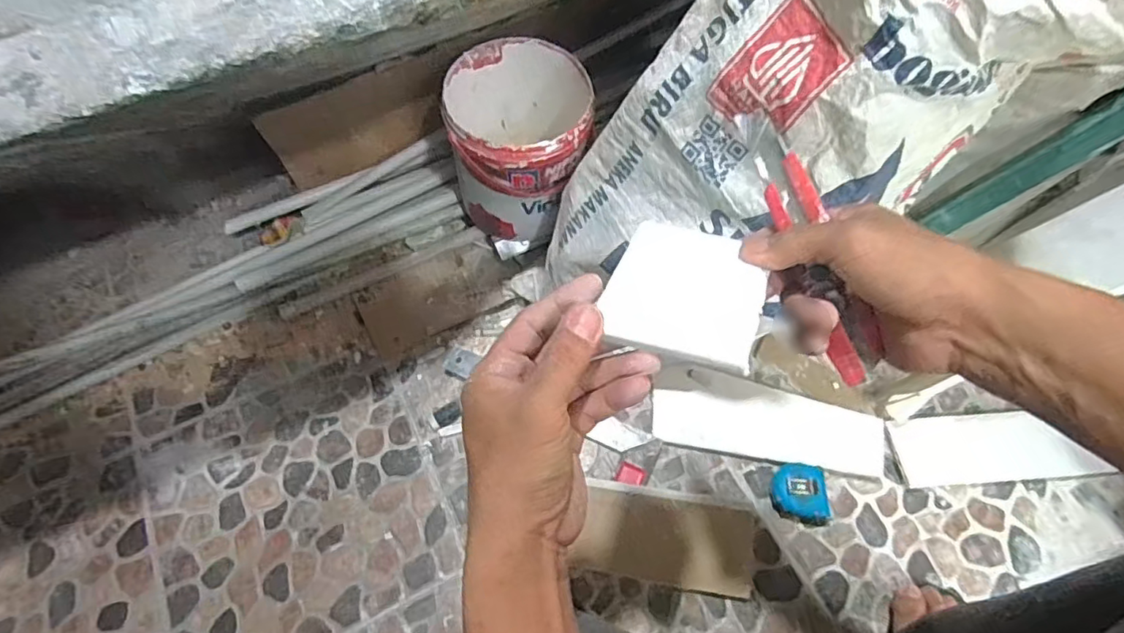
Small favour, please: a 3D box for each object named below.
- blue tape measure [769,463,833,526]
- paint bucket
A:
[{"bbox_3d":[0.284,0.208,0.687,0.063,0.037,0.060,10,62,7],"label":"blue tape measure"},{"bbox_3d":[-0.048,-0.210,0.772,0.168,0.226,0.175,-1,61,2],"label":"paint bucket"}]

